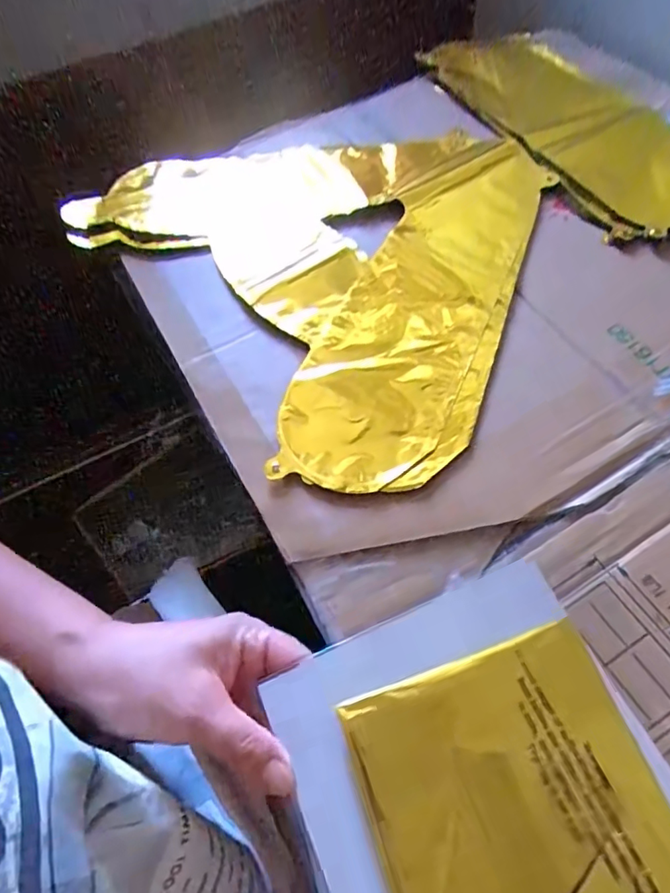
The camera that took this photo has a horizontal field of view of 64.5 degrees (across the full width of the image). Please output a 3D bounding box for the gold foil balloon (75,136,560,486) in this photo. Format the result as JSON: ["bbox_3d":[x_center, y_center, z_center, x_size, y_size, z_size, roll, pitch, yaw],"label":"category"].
[{"bbox_3d":[0.001,-0.174,0.462,0.358,0.048,0.414,-41,66,-20],"label":"gold foil balloon"}]

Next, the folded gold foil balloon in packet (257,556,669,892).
[{"bbox_3d":[0.076,0.165,0.236,0.162,0.016,0.191,-22,61,-11],"label":"folded gold foil balloon in packet"}]

